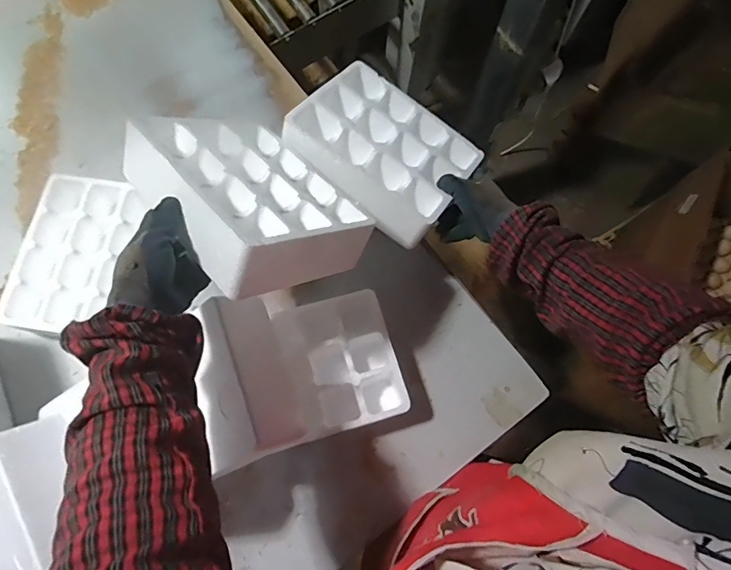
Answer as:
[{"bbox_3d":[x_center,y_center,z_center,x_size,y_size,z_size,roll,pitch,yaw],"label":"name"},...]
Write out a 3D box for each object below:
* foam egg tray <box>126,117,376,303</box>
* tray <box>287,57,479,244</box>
[{"bbox_3d":[-0.125,-0.109,0.509,0.184,0.060,0.233,-19,62,-47],"label":"foam egg tray"},{"bbox_3d":[0.027,-0.198,0.645,0.238,0.042,0.195,37,64,0],"label":"tray"}]

